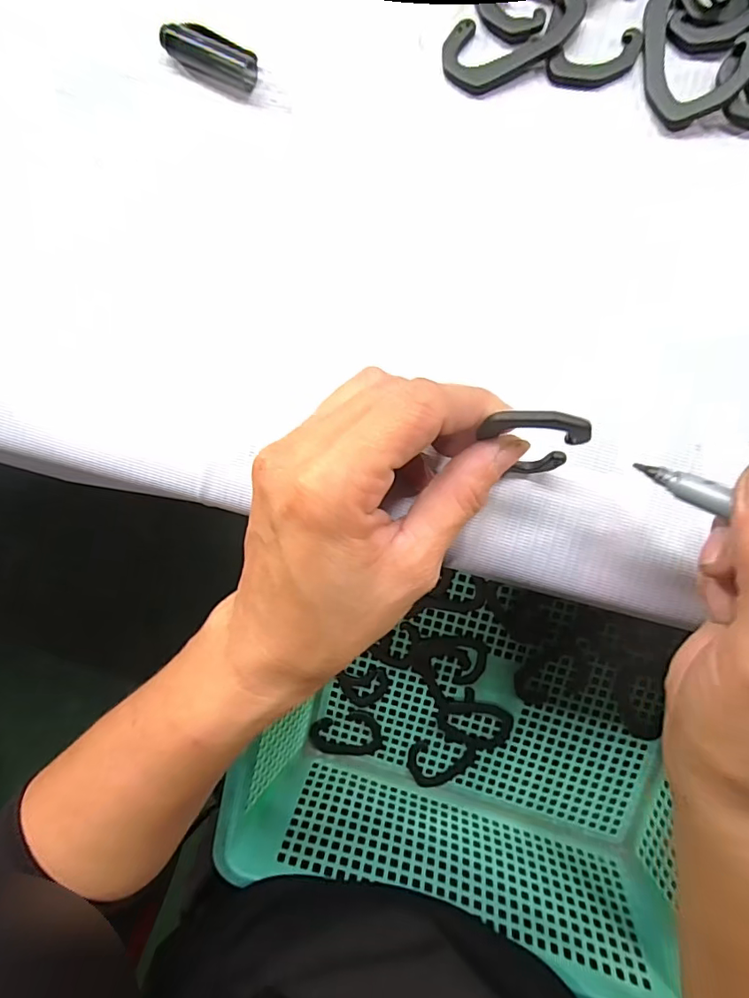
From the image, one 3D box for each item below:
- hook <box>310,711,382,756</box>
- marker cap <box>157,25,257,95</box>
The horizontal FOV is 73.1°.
[{"bbox_3d":[-0.022,0.179,0.385,0.054,0.005,0.035,-5,92,5],"label":"hook"},{"bbox_3d":[-0.065,-0.178,0.202,0.037,0.012,0.015,23,94,4],"label":"marker cap"}]

